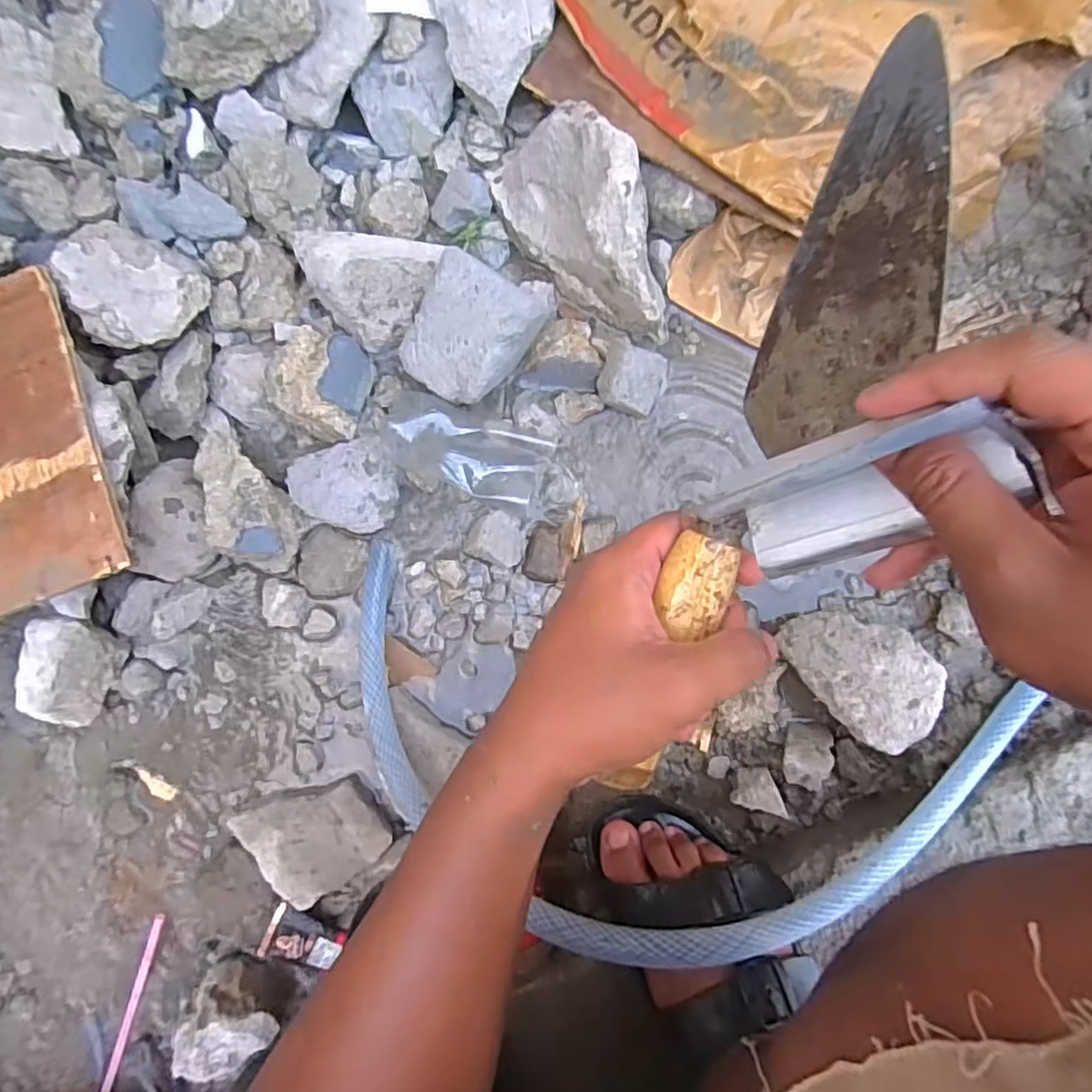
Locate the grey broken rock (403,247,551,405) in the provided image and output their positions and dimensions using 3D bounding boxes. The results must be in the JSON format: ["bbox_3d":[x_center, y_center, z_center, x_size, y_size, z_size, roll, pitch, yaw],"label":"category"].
[{"bbox_3d":[-0.057,-0.165,0.481,0.082,0.050,0.107,30,91,4],"label":"grey broken rock"}]

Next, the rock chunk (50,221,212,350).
[{"bbox_3d":[-0.320,-0.198,0.487,0.097,0.049,0.088,34,91,4],"label":"rock chunk"}]

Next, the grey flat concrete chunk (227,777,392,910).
[{"bbox_3d":[-0.180,0.225,0.501,0.101,0.034,0.086,-34,85,1],"label":"grey flat concrete chunk"}]

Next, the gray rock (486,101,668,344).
[{"bbox_3d":[0.028,-0.246,0.480,0.099,0.076,0.177,-22,87,3],"label":"gray rock"}]

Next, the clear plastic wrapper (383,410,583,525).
[{"bbox_3d":[-0.048,-0.068,0.498,0.153,0.035,0.060,19,94,-13],"label":"clear plastic wrapper"}]

